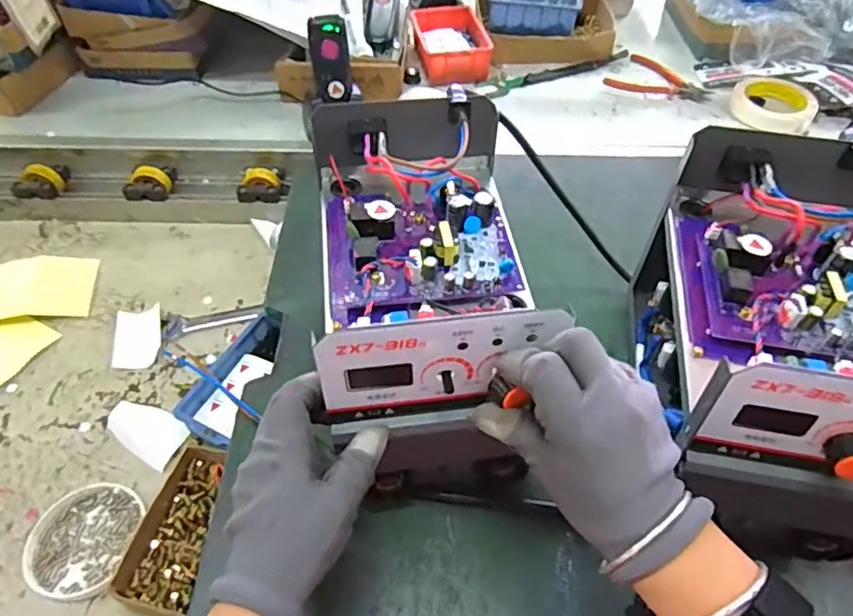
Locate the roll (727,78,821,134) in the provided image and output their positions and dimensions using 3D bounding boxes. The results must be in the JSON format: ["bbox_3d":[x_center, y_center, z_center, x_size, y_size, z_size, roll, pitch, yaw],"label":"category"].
[{"bbox_3d":[0.475,-0.280,0.794,0.104,0.021,0.104,0,51,0],"label":"roll"}]

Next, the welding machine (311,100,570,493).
[{"bbox_3d":[-0.002,-0.017,0.446,0.139,0.163,0.247,-5,51,-4],"label":"welding machine"}]

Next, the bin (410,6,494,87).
[{"bbox_3d":[0.036,-0.408,0.891,0.108,0.044,0.167,-2,51,-1],"label":"bin"}]

